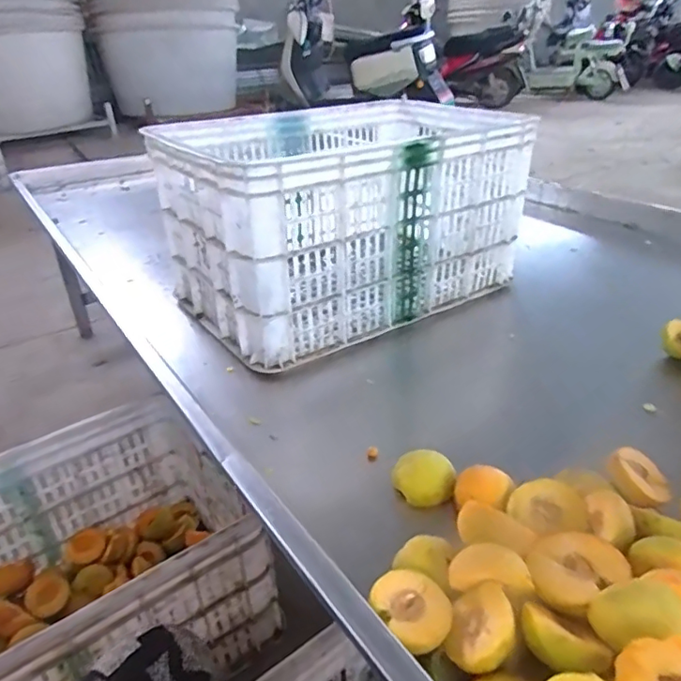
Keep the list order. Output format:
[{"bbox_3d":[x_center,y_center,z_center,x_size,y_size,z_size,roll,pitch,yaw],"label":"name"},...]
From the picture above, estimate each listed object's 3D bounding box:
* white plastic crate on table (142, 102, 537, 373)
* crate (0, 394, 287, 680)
[{"bbox_3d":[0.004,-0.198,0.883,0.510,0.280,0.348,-20,35,-28],"label":"white plastic crate on table"},{"bbox_3d":[-0.391,0.333,0.735,0.517,0.238,0.346,-22,35,-30],"label":"crate"}]

